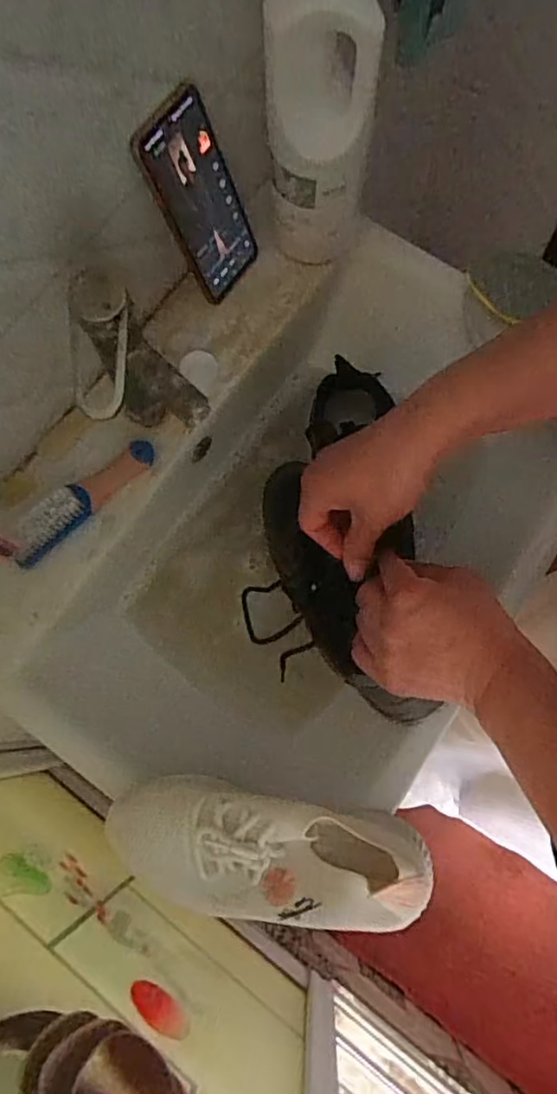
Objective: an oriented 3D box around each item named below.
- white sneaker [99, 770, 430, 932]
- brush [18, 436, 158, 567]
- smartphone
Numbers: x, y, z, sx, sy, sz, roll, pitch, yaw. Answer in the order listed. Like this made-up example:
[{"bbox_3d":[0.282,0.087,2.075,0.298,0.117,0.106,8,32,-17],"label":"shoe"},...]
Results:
[{"bbox_3d":[-0.011,0.226,0.424,0.242,0.077,0.091,6,74,5],"label":"white sneaker"},{"bbox_3d":[-0.181,-0.044,0.543,0.154,0.031,0.027,-43,76,-9],"label":"brush"},{"bbox_3d":[-0.069,-0.309,0.529,0.015,0.164,0.075,35,80,29],"label":"smartphone"}]

